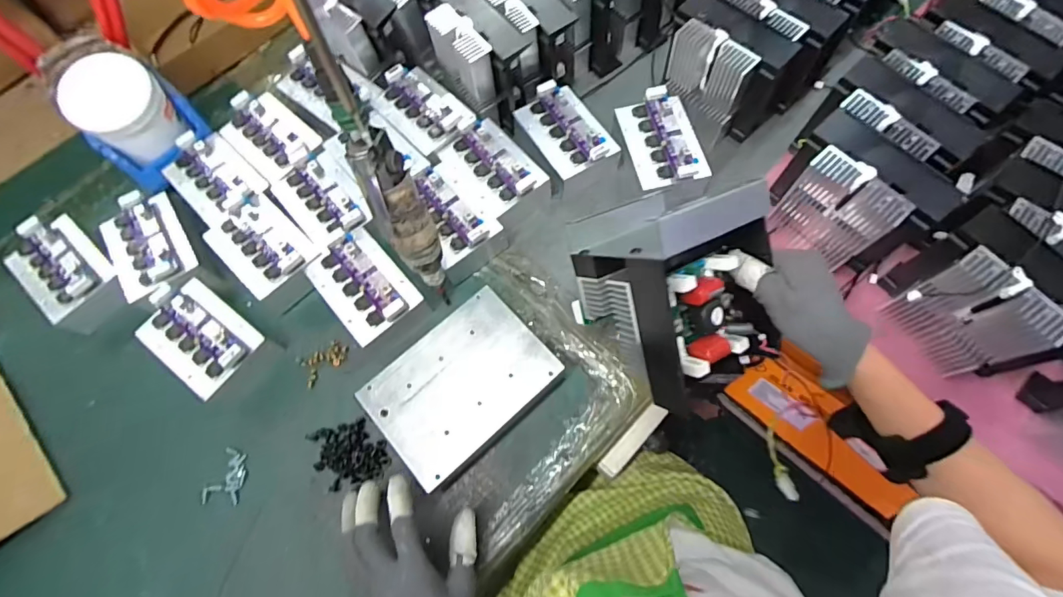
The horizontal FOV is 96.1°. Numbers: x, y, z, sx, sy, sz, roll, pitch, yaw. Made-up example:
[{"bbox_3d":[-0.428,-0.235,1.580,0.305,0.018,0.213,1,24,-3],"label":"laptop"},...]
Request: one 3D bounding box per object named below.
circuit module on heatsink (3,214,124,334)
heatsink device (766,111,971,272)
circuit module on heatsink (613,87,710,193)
[{"bbox_3d":[-0.533,-0.031,0.548,0.132,0.046,0.081,39,75,16],"label":"circuit module on heatsink"},{"bbox_3d":[0.323,-0.095,0.491,0.141,0.123,0.074,42,77,17],"label":"heatsink device"},{"bbox_3d":[0.154,-0.189,0.561,0.080,0.023,0.119,-14,69,-2],"label":"circuit module on heatsink"}]

